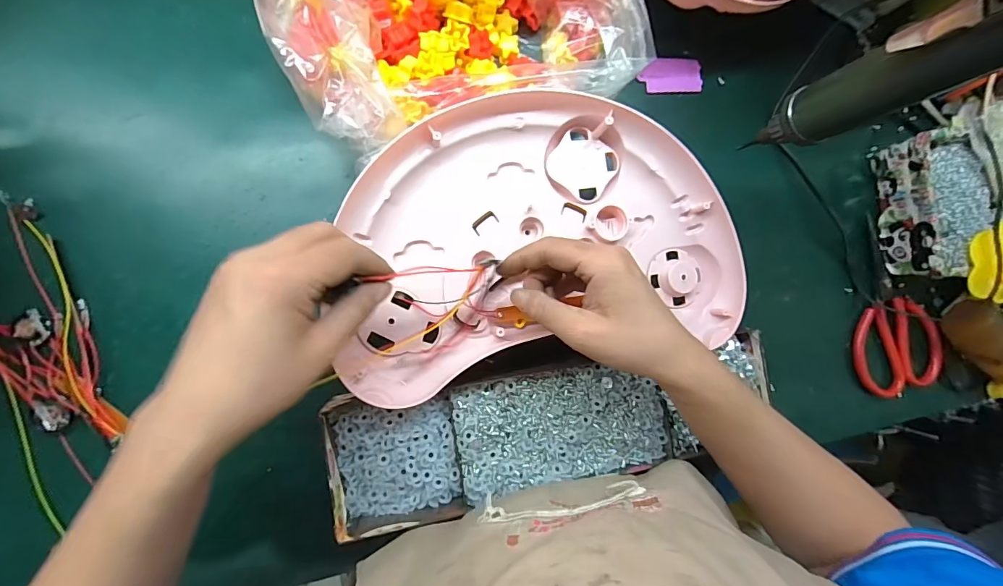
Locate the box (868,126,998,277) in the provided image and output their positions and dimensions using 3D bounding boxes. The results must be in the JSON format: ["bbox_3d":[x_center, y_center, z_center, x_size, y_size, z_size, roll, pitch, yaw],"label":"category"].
[{"bbox_3d":[0.448,-0.092,0.442,0.072,0.057,0.140,-8,88,-11],"label":"box"}]

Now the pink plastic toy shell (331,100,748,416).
[{"bbox_3d":[0.030,-0.049,0.355,0.326,0.042,0.230,-9,91,-9],"label":"pink plastic toy shell"}]

